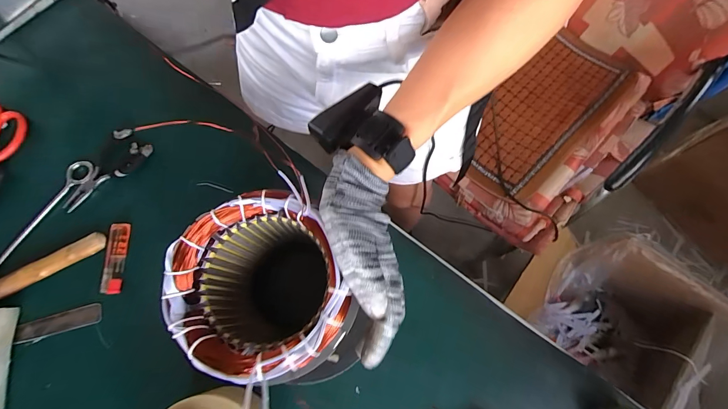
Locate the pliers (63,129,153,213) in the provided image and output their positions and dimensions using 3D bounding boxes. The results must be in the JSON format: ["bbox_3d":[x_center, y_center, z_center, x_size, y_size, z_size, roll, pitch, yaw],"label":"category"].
[{"bbox_3d":[-0.350,-0.045,0.456,0.054,0.020,0.124,36,76,7],"label":"pliers"}]

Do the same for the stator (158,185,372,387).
[{"bbox_3d":[-0.082,0.088,0.314,0.122,0.150,0.147,-24,72,-11],"label":"stator"}]

